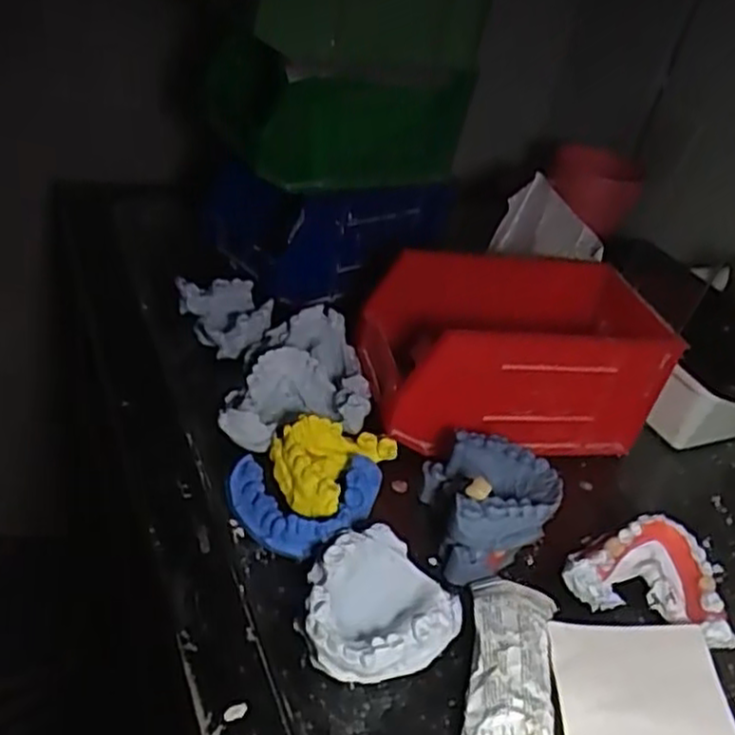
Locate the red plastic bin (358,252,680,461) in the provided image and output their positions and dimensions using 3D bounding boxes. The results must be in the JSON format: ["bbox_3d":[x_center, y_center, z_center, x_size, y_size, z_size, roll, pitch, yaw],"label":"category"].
[{"bbox_3d":[0.087,-0.009,0.465,0.173,0.084,0.098,0,38,-12],"label":"red plastic bin"}]

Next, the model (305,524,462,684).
[{"bbox_3d":[0.002,0.105,0.323,0.065,0.029,0.058,-21,47,-39],"label":"model"}]

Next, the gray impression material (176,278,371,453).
[{"bbox_3d":[-0.055,-0.005,0.461,0.094,0.034,0.144,-3,38,-22],"label":"gray impression material"}]

